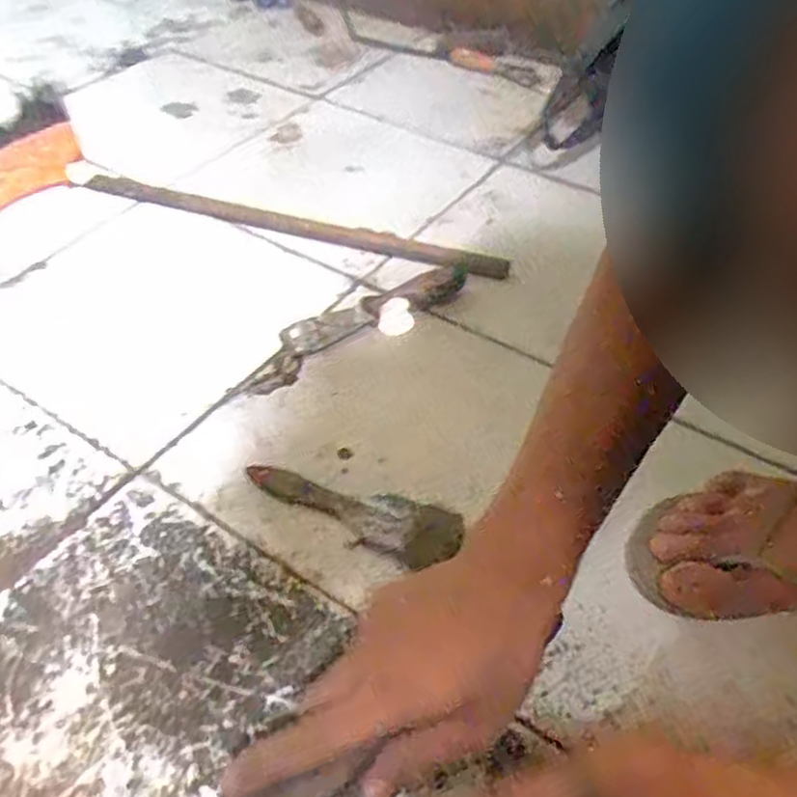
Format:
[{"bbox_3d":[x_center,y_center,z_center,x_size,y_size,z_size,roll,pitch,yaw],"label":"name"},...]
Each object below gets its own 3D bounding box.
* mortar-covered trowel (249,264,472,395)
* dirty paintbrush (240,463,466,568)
[{"bbox_3d":[-0.041,-0.076,0.701,0.247,0.023,0.058,-28,53,-24],"label":"mortar-covered trowel"},{"bbox_3d":[-0.039,0.087,0.554,0.172,0.012,0.049,14,49,13],"label":"dirty paintbrush"}]

